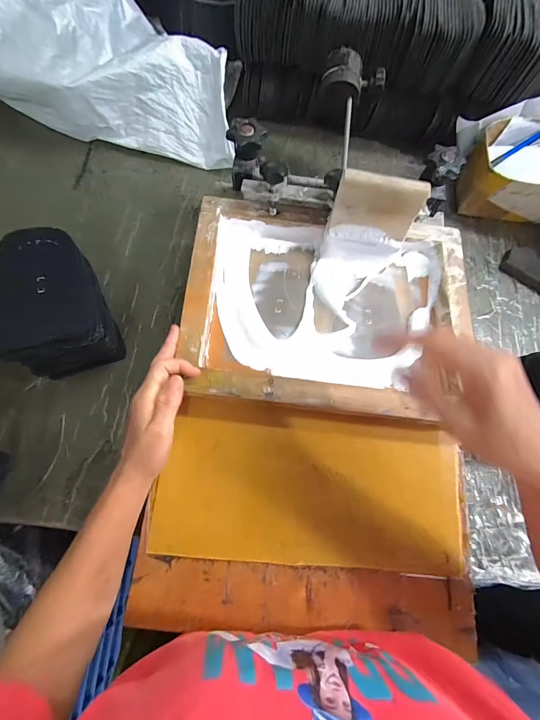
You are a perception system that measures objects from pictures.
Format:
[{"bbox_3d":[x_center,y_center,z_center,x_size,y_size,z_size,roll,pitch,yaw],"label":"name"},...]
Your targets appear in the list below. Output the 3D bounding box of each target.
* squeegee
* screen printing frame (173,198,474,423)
[{"bbox_3d":[0.123,-0.169,0.395,0.099,0.110,0.009,10,55,2],"label":"squeegee"},{"bbox_3d":[0.072,-0.069,0.405,0.338,0.048,0.266,7,73,0],"label":"screen printing frame"}]

